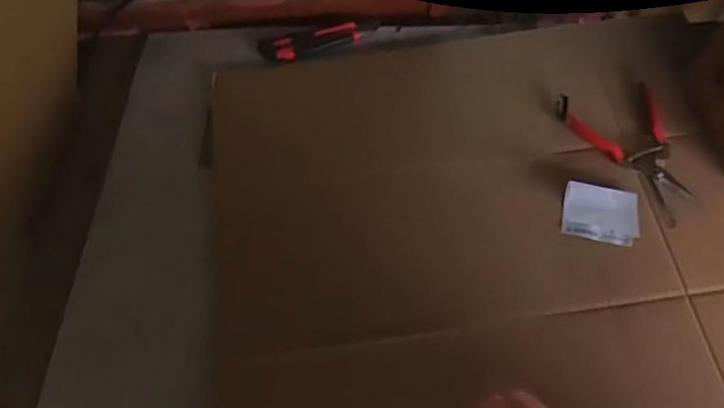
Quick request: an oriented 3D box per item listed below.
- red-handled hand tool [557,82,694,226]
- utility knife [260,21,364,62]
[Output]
[{"bbox_3d":[0.343,-0.080,0.684,0.120,0.012,0.192,-30,65,-12],"label":"red-handled hand tool"},{"bbox_3d":[-0.071,-0.226,0.798,0.139,0.021,0.040,-19,63,-6],"label":"utility knife"}]

